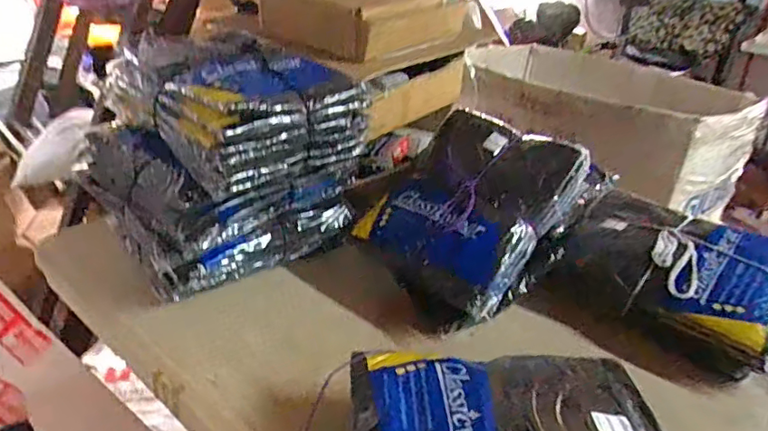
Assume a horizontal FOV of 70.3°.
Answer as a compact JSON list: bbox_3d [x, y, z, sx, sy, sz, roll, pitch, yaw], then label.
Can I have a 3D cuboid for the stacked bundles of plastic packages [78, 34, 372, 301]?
[{"bbox_3d":[-0.193,-0.071,0.703,0.250,0.256,0.285,26,37,37],"label":"stacked bundles of plastic packages"}]

